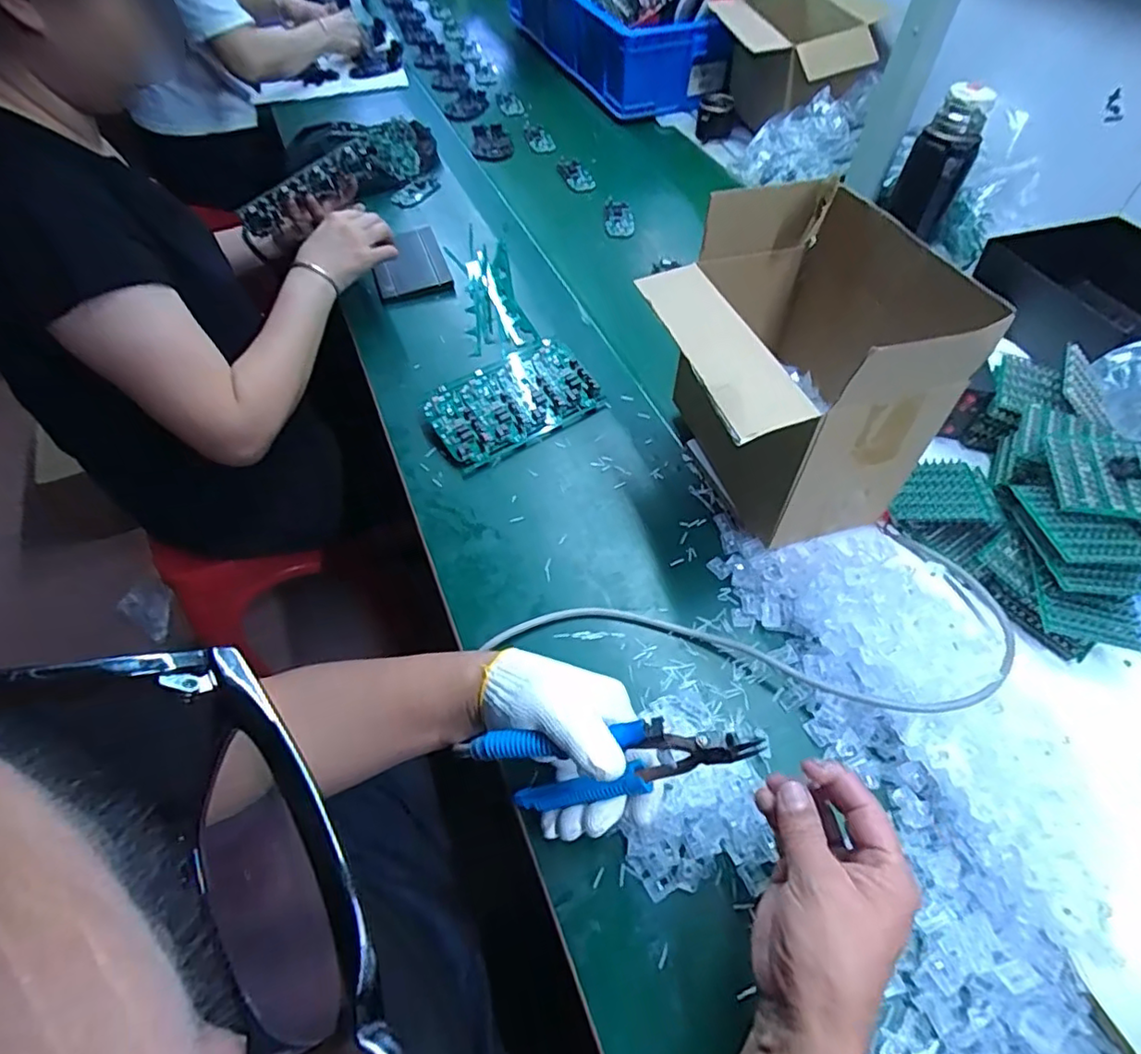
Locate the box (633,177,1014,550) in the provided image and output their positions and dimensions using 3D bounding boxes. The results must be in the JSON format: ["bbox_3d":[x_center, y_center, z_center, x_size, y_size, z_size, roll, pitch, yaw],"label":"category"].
[{"bbox_3d":[0.187,-0.138,0.561,0.203,0.221,0.239,-13,56,-9],"label":"box"}]

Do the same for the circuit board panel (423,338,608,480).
[{"bbox_3d":[-0.065,-0.143,0.686,0.188,0.013,0.121,-30,70,-21],"label":"circuit board panel"}]

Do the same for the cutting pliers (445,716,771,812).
[{"bbox_3d":[0.025,0.157,0.408,0.194,0.070,0.035,-14,55,18],"label":"cutting pliers"}]

